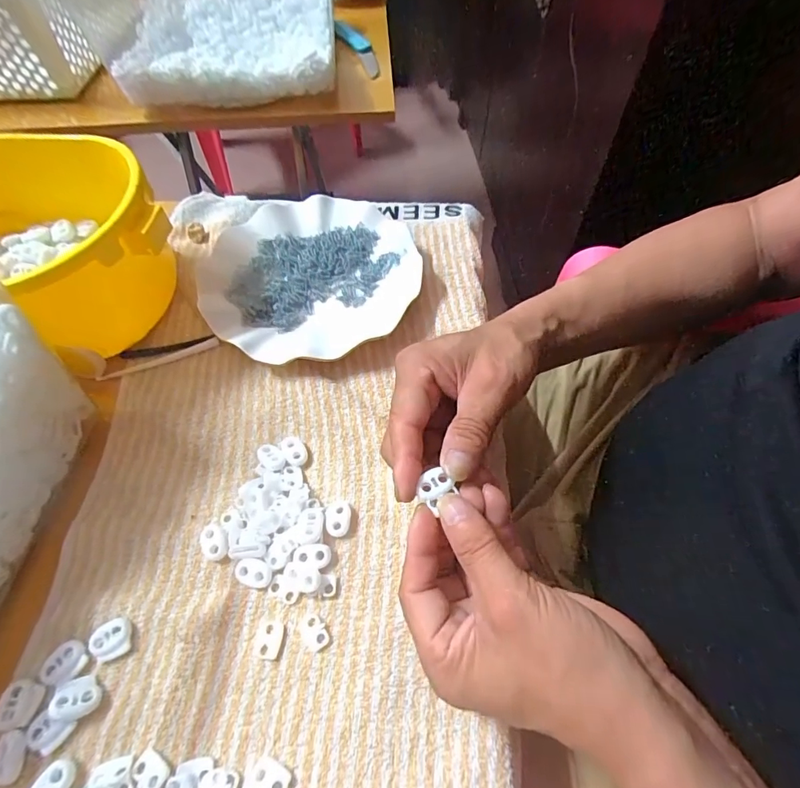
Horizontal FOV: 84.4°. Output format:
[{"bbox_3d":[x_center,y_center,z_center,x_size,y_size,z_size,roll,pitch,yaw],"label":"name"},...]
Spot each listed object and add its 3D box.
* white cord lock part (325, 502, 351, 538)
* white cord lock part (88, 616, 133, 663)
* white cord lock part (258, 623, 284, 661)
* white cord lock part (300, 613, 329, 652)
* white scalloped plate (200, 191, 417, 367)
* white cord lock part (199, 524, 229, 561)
[{"bbox_3d":[-0.040,0.080,0.283,0.016,0.005,0.022,-2,59,-1],"label":"white cord lock part"},{"bbox_3d":[-0.163,0.138,0.249,0.023,0.004,0.020,-20,61,-12],"label":"white cord lock part"},{"bbox_3d":[-0.072,0.139,0.249,0.011,0.004,0.018,8,59,4],"label":"white cord lock part"},{"bbox_3d":[-0.049,0.136,0.251,0.014,0.004,0.019,-23,61,-14],"label":"white cord lock part"},{"bbox_3d":[-0.077,-0.107,0.388,0.182,0.022,0.167,0,59,0],"label":"white scalloped plate"},{"bbox_3d":[-0.116,0.093,0.276,0.015,0.007,0.023,-32,64,-18],"label":"white cord lock part"}]

